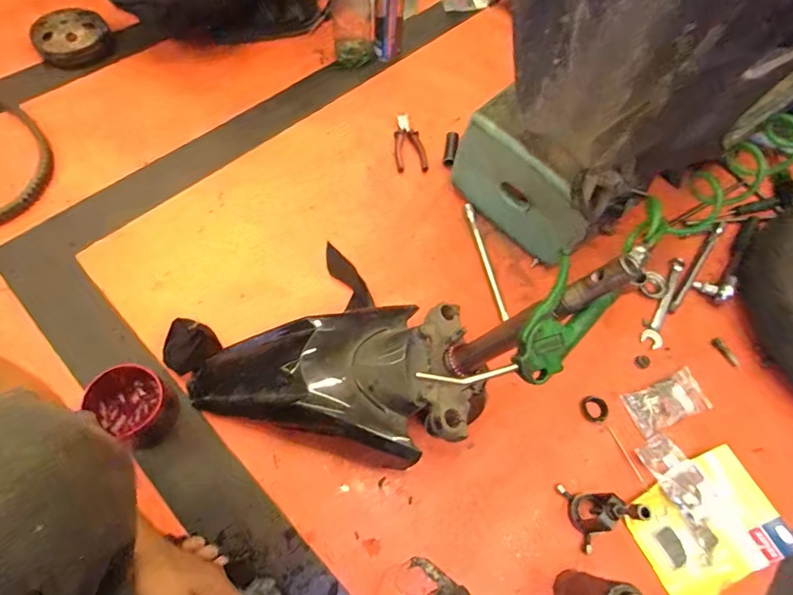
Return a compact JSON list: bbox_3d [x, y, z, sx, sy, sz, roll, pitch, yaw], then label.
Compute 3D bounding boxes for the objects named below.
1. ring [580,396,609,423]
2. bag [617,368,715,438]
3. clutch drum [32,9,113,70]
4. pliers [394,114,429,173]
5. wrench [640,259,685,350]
[{"bbox_3d":[0.312,0.174,0.681,0.041,0.007,0.040,1,64,-3],"label":"ring"},{"bbox_3d":[0.432,0.163,0.686,0.136,0.017,0.067,-19,66,-12],"label":"bag"},{"bbox_3d":[-0.709,-0.572,0.948,0.149,0.039,0.131,-35,71,-18],"label":"clutch drum"},{"bbox_3d":[0.028,-0.319,0.893,0.063,0.019,0.139,-3,64,-5],"label":"pliers"},{"bbox_3d":[0.484,0.008,0.779,0.032,0.013,0.197,32,66,12],"label":"wrench"}]

